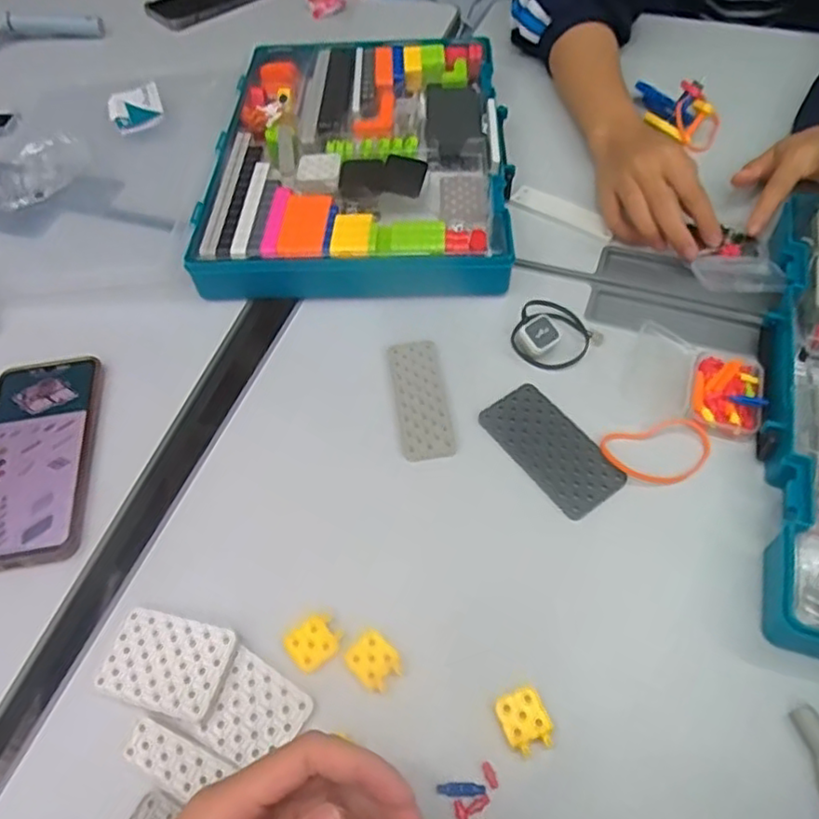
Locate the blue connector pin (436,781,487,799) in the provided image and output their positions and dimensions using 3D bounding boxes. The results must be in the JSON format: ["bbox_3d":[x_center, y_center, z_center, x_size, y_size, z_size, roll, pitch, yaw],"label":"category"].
[{"bbox_3d":[0.027,0.194,0.330,0.025,0.004,0.006,3,56,6],"label":"blue connector pin"}]

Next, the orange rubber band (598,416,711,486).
[{"bbox_3d":[0.168,0.029,0.431,0.070,0.004,0.045,-11,55,-4],"label":"orange rubber band"}]

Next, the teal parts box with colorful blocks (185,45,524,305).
[{"bbox_3d":[-0.043,-0.241,0.609,0.256,0.041,0.336,0,55,4],"label":"teal parts box with colorful blocks"}]

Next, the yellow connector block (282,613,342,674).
[{"bbox_3d":[-0.055,0.136,0.377,0.029,0.004,0.027,-37,61,-20],"label":"yellow connector block"}]

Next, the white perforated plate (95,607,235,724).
[{"bbox_3d":[-0.140,0.145,0.371,0.070,0.009,0.049,10,57,11],"label":"white perforated plate"}]

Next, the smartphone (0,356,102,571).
[{"bbox_3d":[-0.261,0.031,0.451,0.077,0.011,0.159,-10,55,-3],"label":"smartphone"}]

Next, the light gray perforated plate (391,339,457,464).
[{"bbox_3d":[0.008,-0.010,0.471,0.035,0.004,0.102,-8,55,-1],"label":"light gray perforated plate"}]

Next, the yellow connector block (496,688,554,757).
[{"bbox_3d":[0.062,0.166,0.345,0.025,0.004,0.029,-20,56,-9],"label":"yellow connector block"}]

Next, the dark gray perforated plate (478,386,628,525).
[{"bbox_3d":[0.097,0.025,0.445,0.053,0.004,0.101,-33,59,-17],"label":"dark gray perforated plate"}]

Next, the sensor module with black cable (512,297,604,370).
[{"bbox_3d":[0.108,-0.060,0.485,0.059,0.023,0.054,34,64,24],"label":"sensor module with black cable"}]

